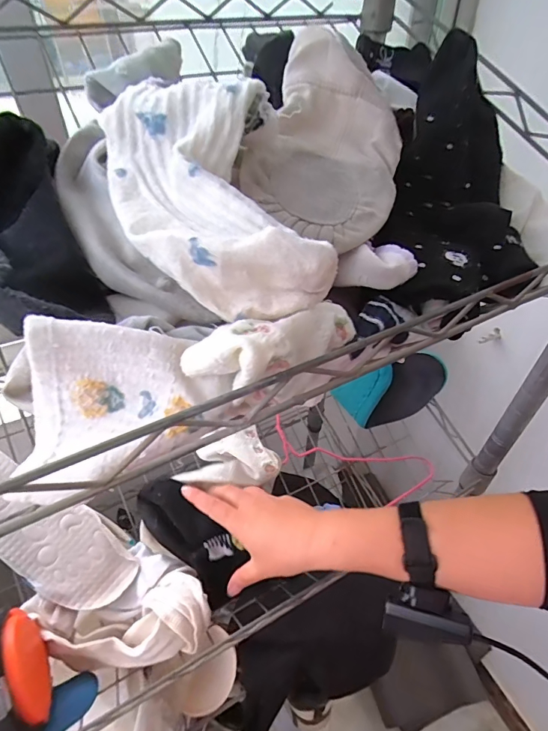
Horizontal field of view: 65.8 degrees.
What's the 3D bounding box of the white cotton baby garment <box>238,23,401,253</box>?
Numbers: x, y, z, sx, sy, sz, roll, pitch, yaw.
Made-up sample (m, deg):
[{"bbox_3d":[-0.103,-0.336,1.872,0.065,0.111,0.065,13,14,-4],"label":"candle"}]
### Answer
[{"bbox_3d":[0.037,-0.143,0.275,0.096,0.022,0.153,23,69,-6],"label":"white cotton baby garment"}]

